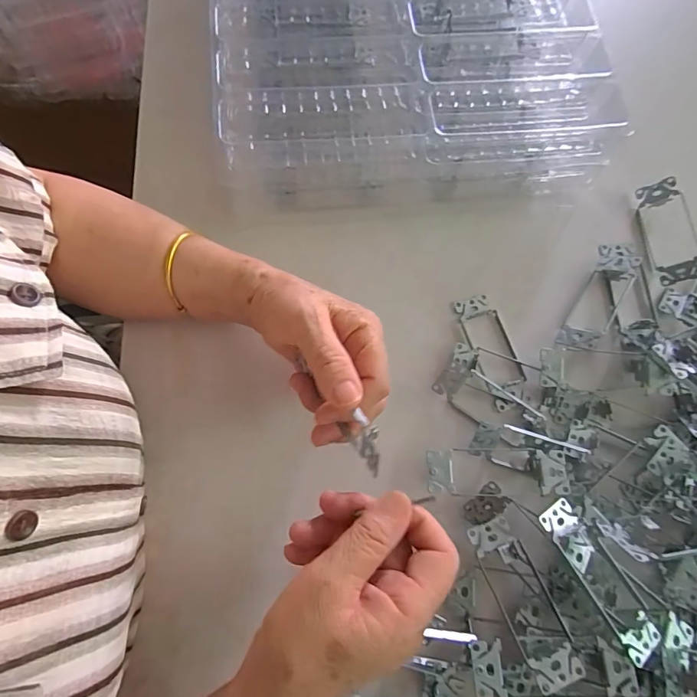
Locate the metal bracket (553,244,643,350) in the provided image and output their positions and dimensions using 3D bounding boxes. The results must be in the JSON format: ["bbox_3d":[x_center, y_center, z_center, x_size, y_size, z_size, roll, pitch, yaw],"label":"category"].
[{"bbox_3d":[0.232,-0.049,0.394,0.035,0.025,0.124,30,76,8],"label":"metal bracket"}]

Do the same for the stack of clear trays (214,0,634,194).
[{"bbox_3d":[0.046,-0.349,0.427,0.346,0.078,0.419,-4,74,-2],"label":"stack of clear trays"}]

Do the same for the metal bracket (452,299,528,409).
[{"bbox_3d":[0.128,0.002,0.383,0.039,0.011,0.104,-18,75,-5],"label":"metal bracket"}]

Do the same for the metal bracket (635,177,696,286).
[{"bbox_3d":[0.301,-0.112,0.413,0.038,0.024,0.102,-7,74,-2],"label":"metal bracket"}]

